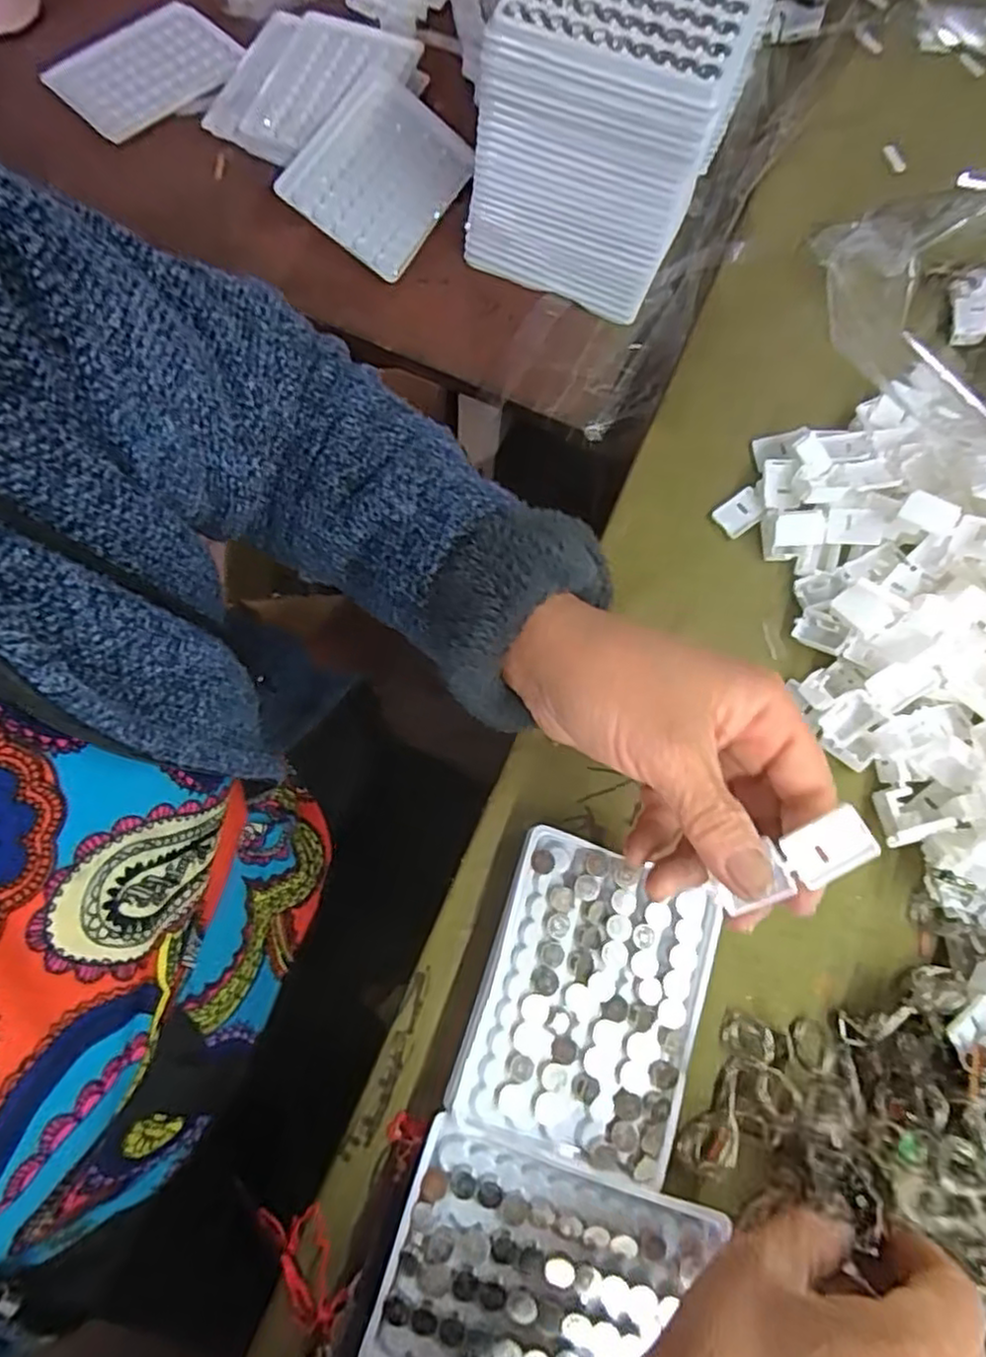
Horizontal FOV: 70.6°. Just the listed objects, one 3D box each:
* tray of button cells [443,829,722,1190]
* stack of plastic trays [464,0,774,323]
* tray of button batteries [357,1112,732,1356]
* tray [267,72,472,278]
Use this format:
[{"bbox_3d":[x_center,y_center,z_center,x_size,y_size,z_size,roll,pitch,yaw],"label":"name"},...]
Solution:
[{"bbox_3d":[0.044,0.143,0.314,0.095,0.027,0.124,19,74,3],"label":"tray of button cells"},{"bbox_3d":[0.085,-0.384,0.438,0.131,0.161,0.214,20,75,3],"label":"stack of plastic trays"},{"bbox_3d":[0.019,0.245,0.282,0.122,0.022,0.089,18,74,3],"label":"tray of button batteries"},{"bbox_3d":[-0.078,-0.350,0.484,0.096,0.010,0.122,35,76,-11],"label":"tray"}]

